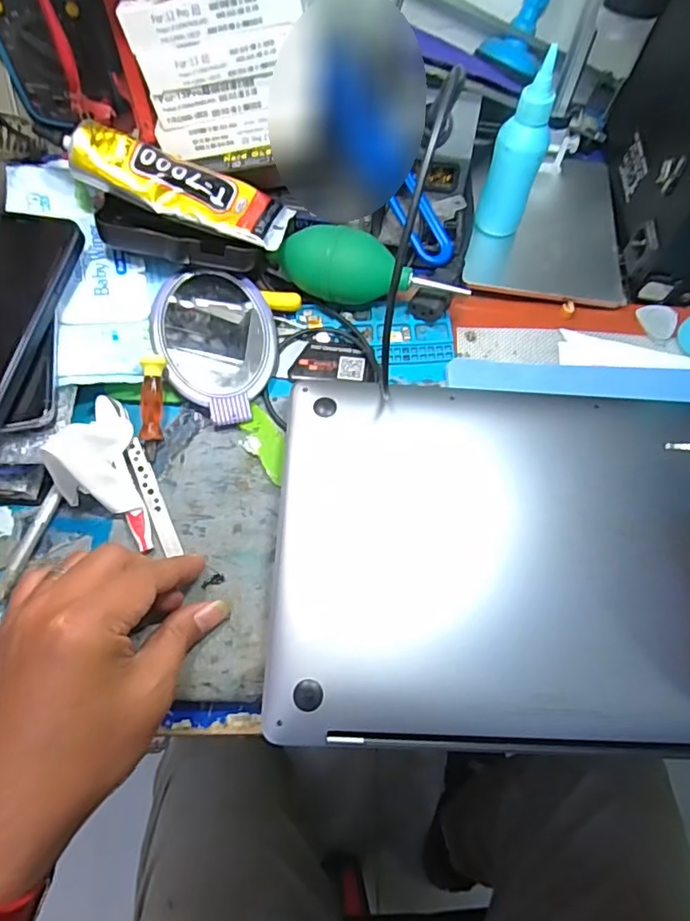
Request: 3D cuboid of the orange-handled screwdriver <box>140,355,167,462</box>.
[{"bbox_3d":[-0.124,-0.034,0.359,0.013,0.013,0.066,1,89,-2],"label":"orange-handled screwdriver"}]

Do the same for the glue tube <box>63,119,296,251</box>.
[{"bbox_3d":[-0.109,-0.179,0.370,0.143,0.025,0.049,17,64,-11],"label":"glue tube"}]

